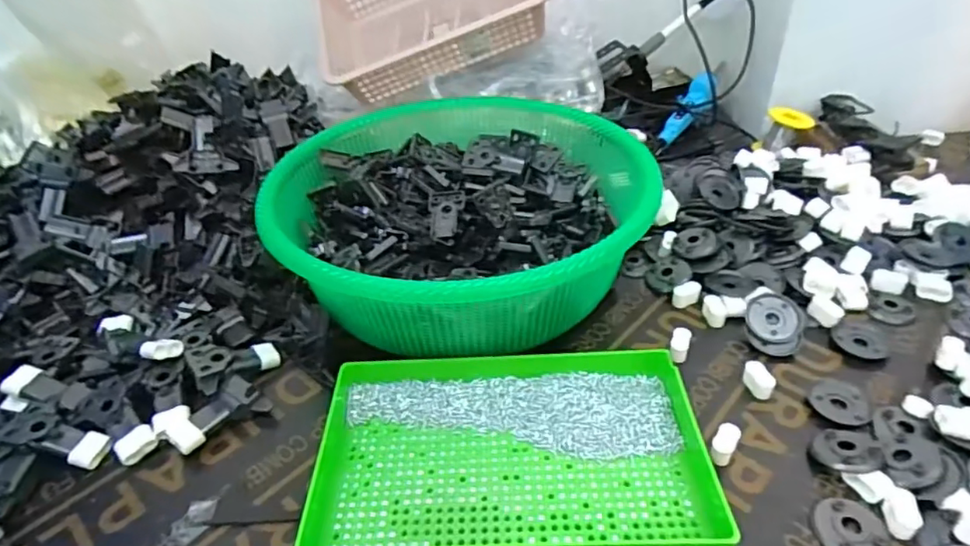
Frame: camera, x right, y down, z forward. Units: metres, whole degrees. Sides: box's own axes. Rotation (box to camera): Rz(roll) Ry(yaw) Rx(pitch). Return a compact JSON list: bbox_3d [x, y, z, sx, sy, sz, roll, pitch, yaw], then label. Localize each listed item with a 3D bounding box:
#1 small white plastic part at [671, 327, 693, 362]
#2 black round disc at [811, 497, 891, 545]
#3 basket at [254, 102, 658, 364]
[{"bbox_3d":[0.157,0.059,0.471,0.014,0.017,0.026,13,43,20],"label":"small white plastic part"},{"bbox_3d":[0.220,0.154,0.351,0.040,0.006,0.041,-3,40,2],"label":"black round disc"},{"bbox_3d":[-0.019,-0.068,0.543,0.323,0.100,0.355,-7,40,-2],"label":"basket"}]

